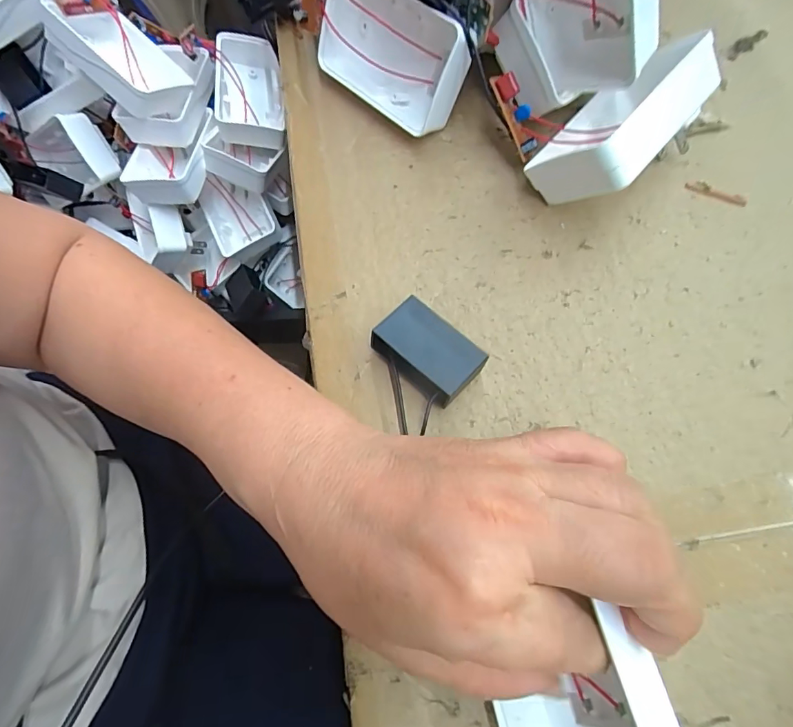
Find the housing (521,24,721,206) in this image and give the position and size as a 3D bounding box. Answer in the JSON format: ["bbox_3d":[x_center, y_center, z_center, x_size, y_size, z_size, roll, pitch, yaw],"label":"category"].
[{"bbox_3d":[0.112,-0.121,0.224,0.086,0.054,0.031,-45,114,-10],"label":"housing"}]

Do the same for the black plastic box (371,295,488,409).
[{"bbox_3d":[0.015,-0.005,0.212,0.048,0.022,0.031,39,77,14],"label":"black plastic box"}]

